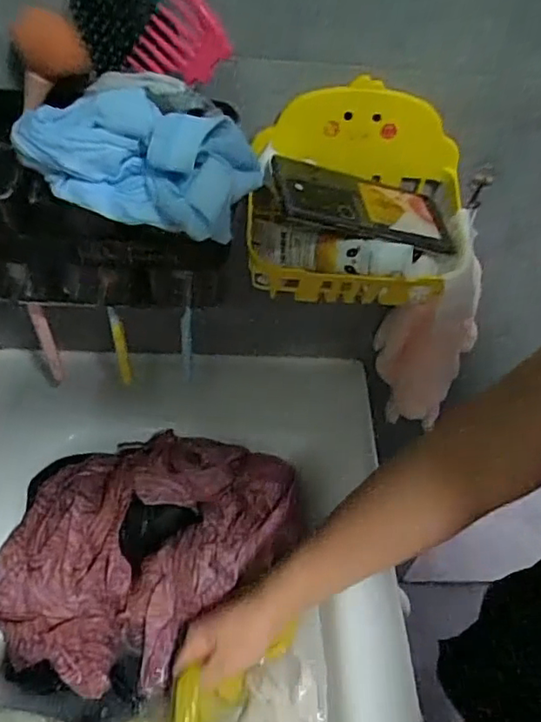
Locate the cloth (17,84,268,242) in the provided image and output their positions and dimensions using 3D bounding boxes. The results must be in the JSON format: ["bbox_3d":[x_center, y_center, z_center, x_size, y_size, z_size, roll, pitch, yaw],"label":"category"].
[{"bbox_3d":[-0.090,-0.145,0.396,0.147,0.070,0.075,15,49,9],"label":"cloth"}]

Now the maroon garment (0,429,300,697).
[{"bbox_3d":[-0.121,0.175,0.600,0.222,0.069,0.316,37,56,25],"label":"maroon garment"}]

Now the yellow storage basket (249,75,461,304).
[{"bbox_3d":[0.077,-0.136,0.498,0.192,0.133,0.125,2,49,-3],"label":"yellow storage basket"}]

